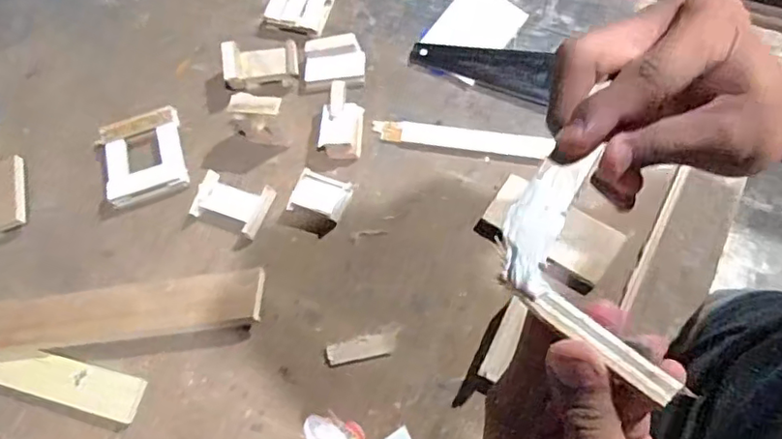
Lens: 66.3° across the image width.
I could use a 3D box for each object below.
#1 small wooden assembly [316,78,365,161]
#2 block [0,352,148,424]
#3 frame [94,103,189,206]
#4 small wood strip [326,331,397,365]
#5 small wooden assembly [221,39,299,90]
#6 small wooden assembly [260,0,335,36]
[{"bbox_3d":[-0.063,-0.129,0.782,0.053,0.034,0.097,1,71,10],"label":"small wooden assembly"},{"bbox_3d":[-0.401,0.198,0.735,0.206,0.009,0.052,12,73,13],"label":"block"},{"bbox_3d":[-0.338,-0.087,0.811,0.111,0.021,0.124,-19,69,2],"label":"frame"},{"bbox_3d":[-0.034,0.150,0.699,0.082,0.010,0.024,-12,70,5],"label":"small wood strip"},{"bbox_3d":[-0.180,-0.215,0.830,0.104,0.044,0.062,-5,71,6],"label":"small wooden assembly"},{"bbox_3d":[-0.133,-0.302,0.854,0.095,0.032,0.068,13,74,13],"label":"small wooden assembly"}]

